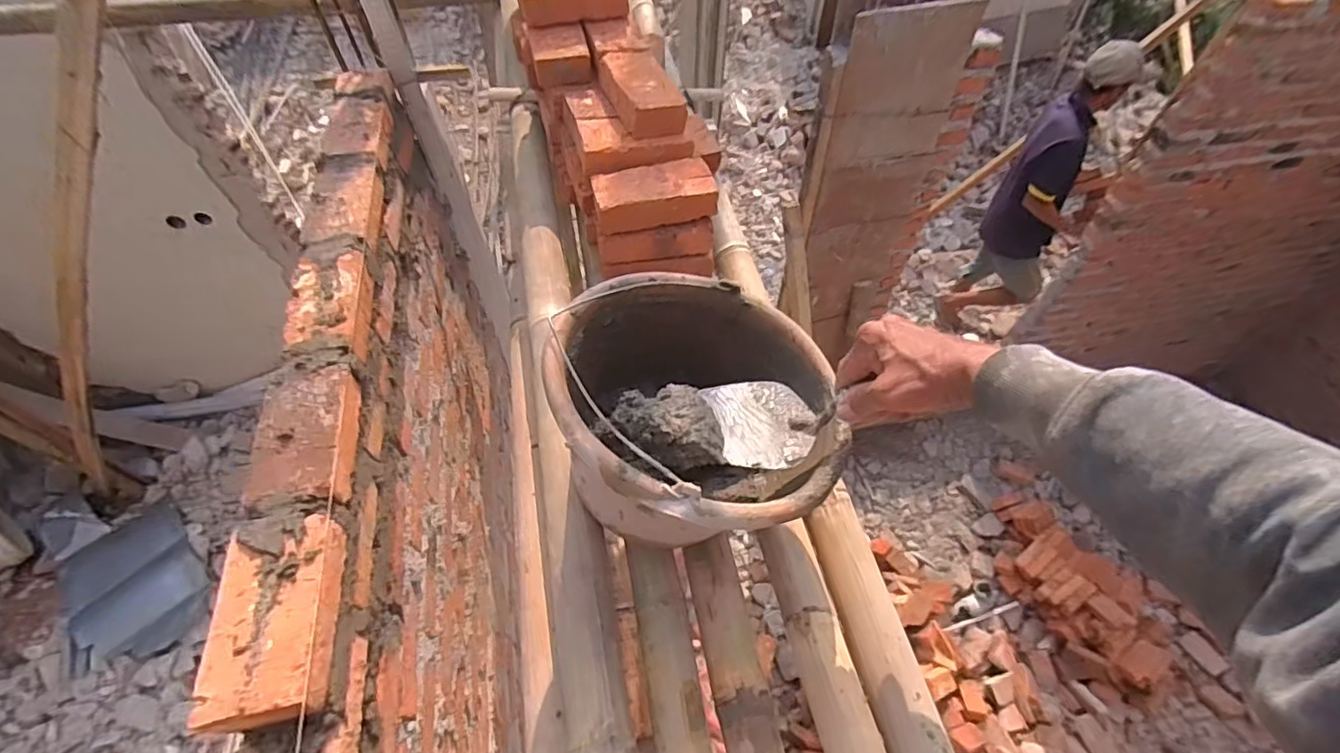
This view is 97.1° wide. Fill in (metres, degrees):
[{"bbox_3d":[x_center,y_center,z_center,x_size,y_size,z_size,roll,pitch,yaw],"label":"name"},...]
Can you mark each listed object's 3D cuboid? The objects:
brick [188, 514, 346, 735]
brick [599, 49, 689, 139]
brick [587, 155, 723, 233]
[{"bbox_3d":[-0.331,0.205,0.495,0.081,0.041,0.157,-10,56,-6],"label":"brick"},{"bbox_3d":[-0.040,-0.388,0.804,0.081,0.041,0.152,-20,58,-13],"label":"brick"},{"bbox_3d":[-0.021,-0.236,0.762,0.153,0.038,0.085,-11,57,-7],"label":"brick"}]

